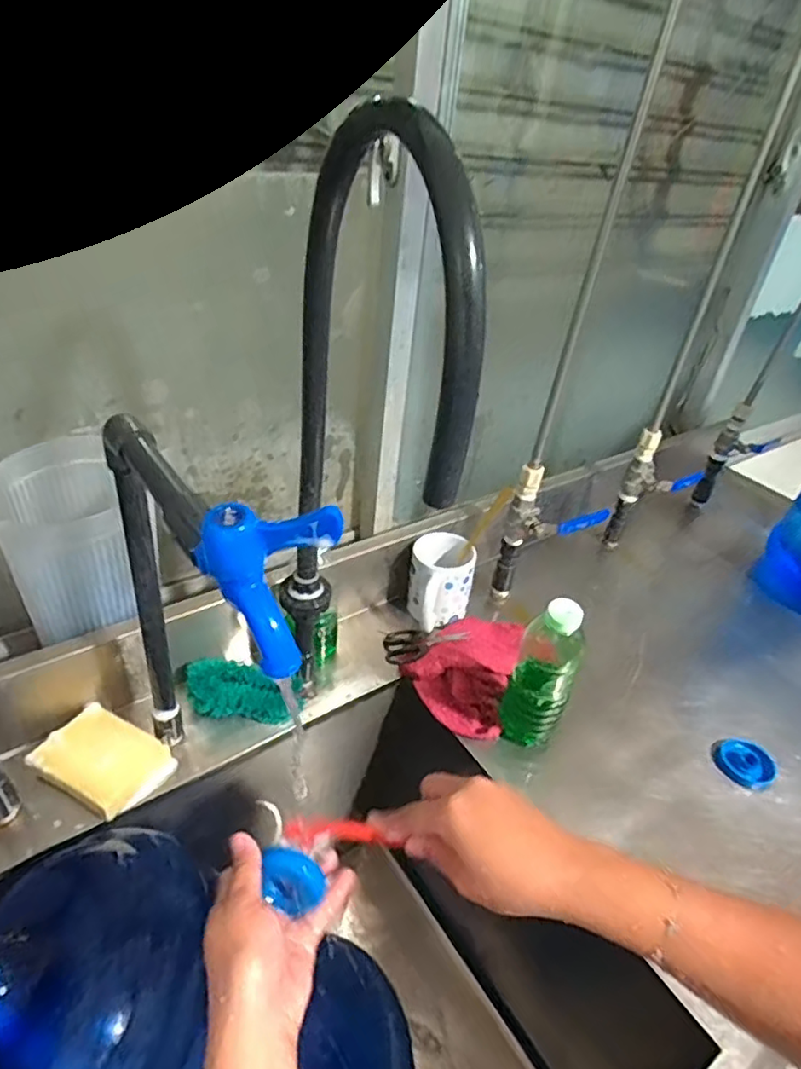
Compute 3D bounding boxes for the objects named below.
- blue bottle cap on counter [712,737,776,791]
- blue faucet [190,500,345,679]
[{"bbox_3d":[0.384,0.251,0.689,0.060,0.010,0.062,4,35,-3],"label":"blue bottle cap on counter"},{"bbox_3d":[-0.064,0.026,0.297,0.060,0.082,0.033,13,36,8],"label":"blue faucet"}]

